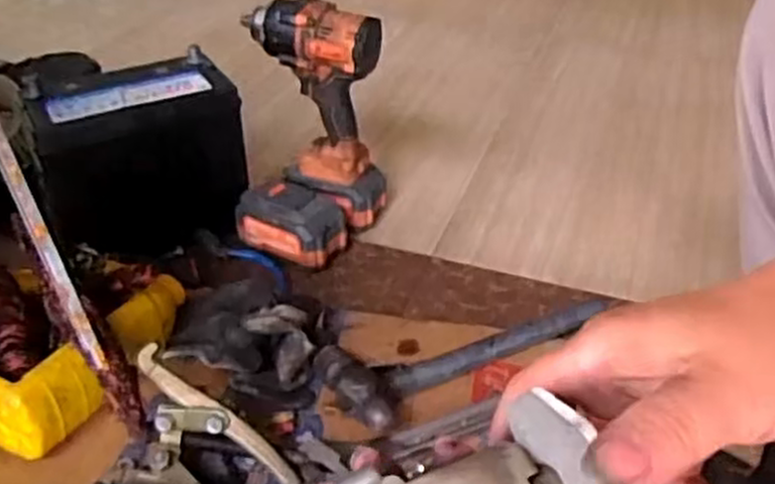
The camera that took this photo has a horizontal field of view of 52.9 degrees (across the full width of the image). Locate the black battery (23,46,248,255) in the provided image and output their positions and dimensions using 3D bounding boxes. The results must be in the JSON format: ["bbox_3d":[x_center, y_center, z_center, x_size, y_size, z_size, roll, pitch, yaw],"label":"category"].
[{"bbox_3d":[-0.299,-0.104,0.953,0.235,0.189,0.134,-16,40,-21],"label":"black battery"}]

